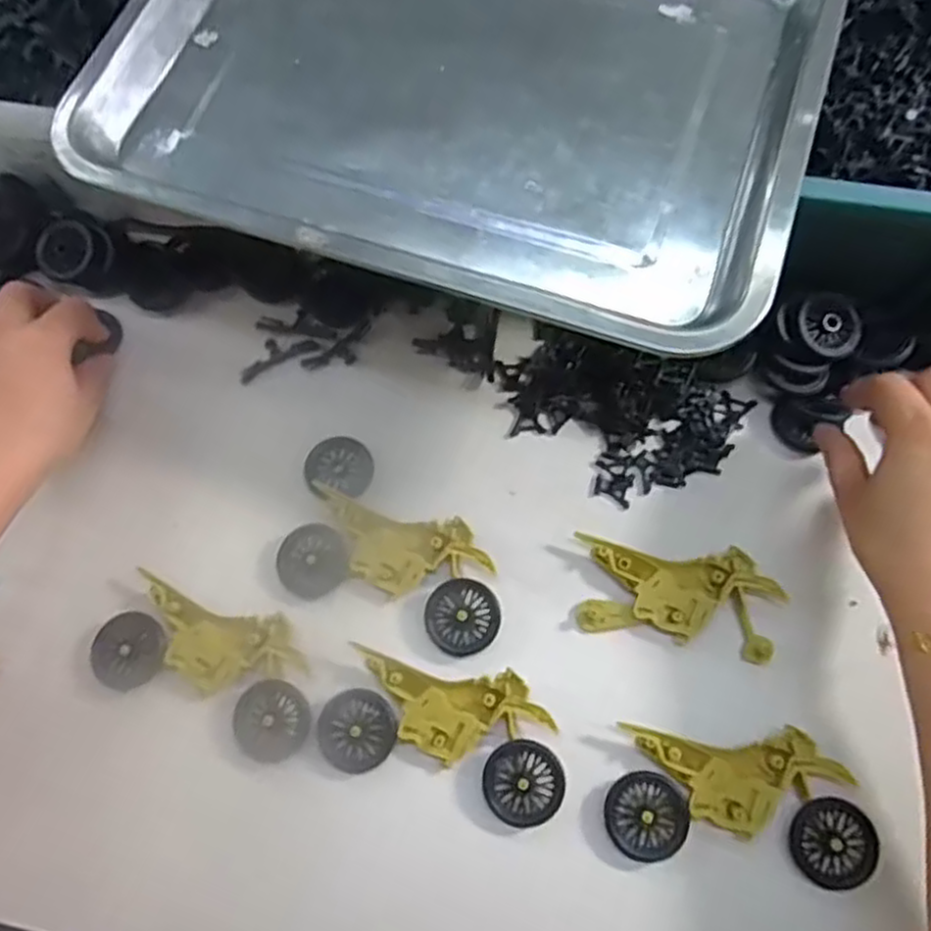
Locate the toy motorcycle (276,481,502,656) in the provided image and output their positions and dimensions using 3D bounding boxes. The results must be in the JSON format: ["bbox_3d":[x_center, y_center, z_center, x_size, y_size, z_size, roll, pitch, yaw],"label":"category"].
[{"bbox_3d":[-0.037,0.052,0.383,0.117,0.013,0.058,18,71,10],"label":"toy motorcycle"}]

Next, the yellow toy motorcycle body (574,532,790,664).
[{"bbox_3d":[0.108,0.068,0.385,0.101,0.019,0.047,9,70,6],"label":"yellow toy motorcycle body"}]

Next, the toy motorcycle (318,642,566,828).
[{"bbox_3d":[-0.009,0.127,0.357,0.116,0.012,0.059,14,70,8],"label":"toy motorcycle"}]

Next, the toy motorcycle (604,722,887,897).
[{"bbox_3d":[0.128,0.156,0.345,0.116,0.015,0.060,6,69,5],"label":"toy motorcycle"}]

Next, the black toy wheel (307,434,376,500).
[{"bbox_3d":[-0.071,0.001,0.417,0.037,0.004,0.038,-1,69,3],"label":"black toy wheel"}]

